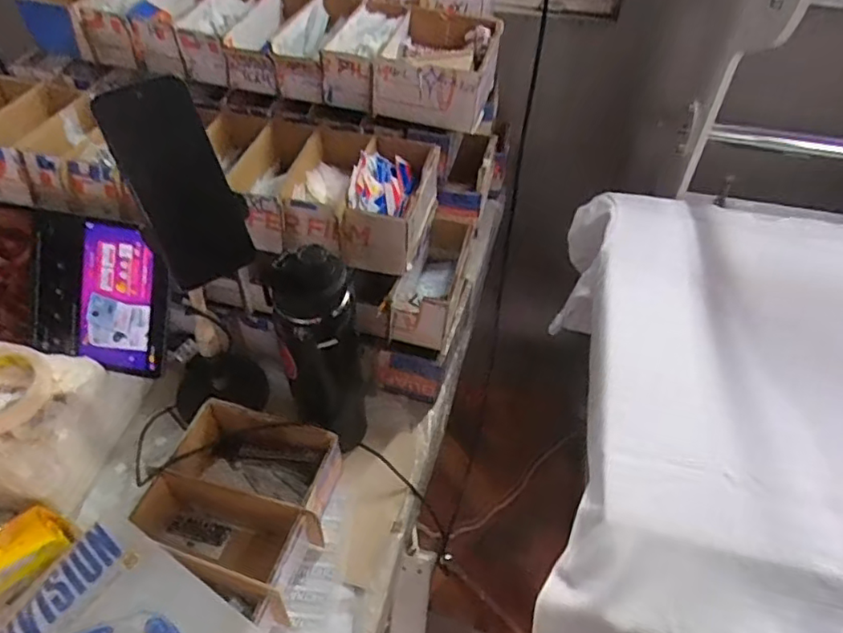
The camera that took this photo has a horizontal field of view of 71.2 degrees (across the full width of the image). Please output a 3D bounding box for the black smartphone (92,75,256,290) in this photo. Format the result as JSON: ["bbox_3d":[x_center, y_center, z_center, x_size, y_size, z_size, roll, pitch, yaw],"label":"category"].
[{"bbox_3d":[-0.204,-0.109,0.498,0.074,0.168,0.010,-26,35,-17],"label":"black smartphone"}]

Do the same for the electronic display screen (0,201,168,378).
[{"bbox_3d":[-0.392,-0.034,0.631,0.251,0.156,0.011,10,10,6],"label":"electronic display screen"}]

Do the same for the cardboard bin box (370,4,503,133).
[{"bbox_3d":[0.029,-0.329,0.767,0.137,0.074,0.200,12,47,9],"label":"cardboard bin box"}]

